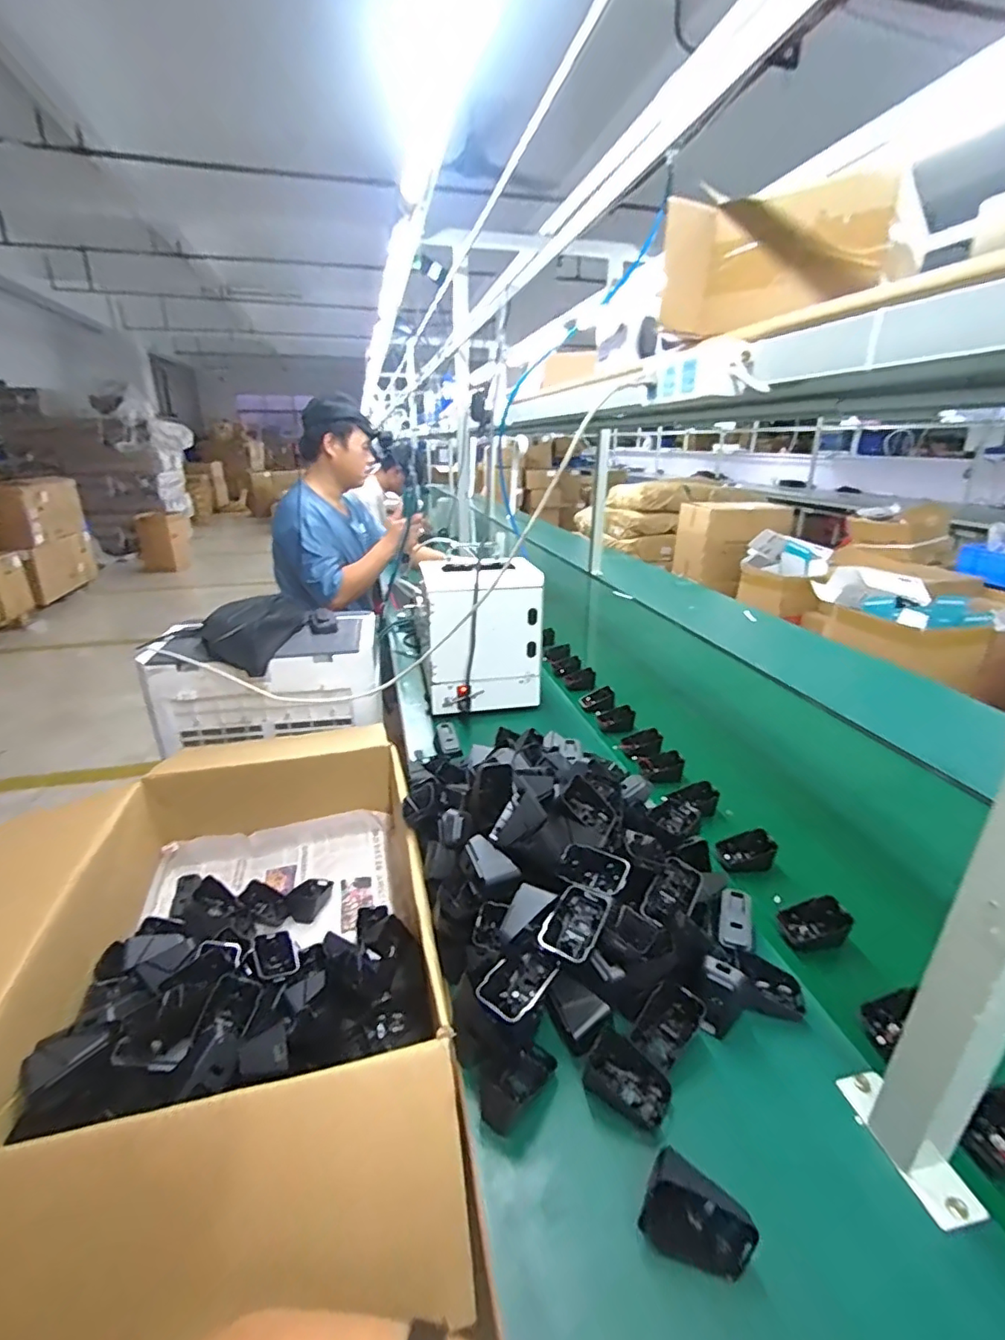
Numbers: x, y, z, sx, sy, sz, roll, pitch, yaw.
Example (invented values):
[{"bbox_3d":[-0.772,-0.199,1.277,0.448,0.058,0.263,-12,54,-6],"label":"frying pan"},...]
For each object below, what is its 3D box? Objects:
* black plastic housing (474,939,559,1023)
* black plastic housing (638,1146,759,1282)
[{"bbox_3d":[0.015,0.278,0.499,0.050,0.026,0.075,19,30,38],"label":"black plastic housing"},{"bbox_3d":[0.133,0.375,0.385,0.068,0.053,0.037,18,29,35],"label":"black plastic housing"}]

